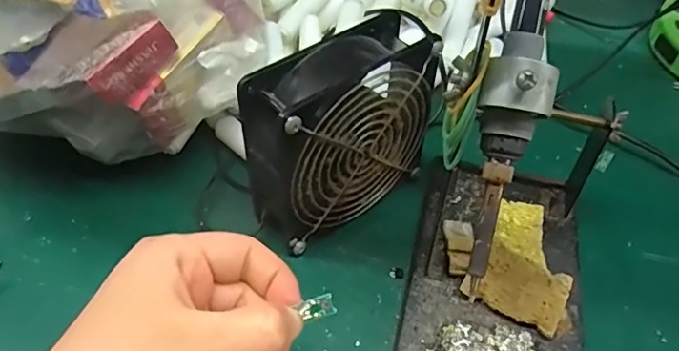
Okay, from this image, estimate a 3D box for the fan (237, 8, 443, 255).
[{"bbox_3d":[0.007,-0.026,0.332,0.132,0.118,0.046,-31,57,-26],"label":"fan"}]

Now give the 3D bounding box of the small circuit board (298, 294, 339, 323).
[{"bbox_3d":[-0.009,0.054,0.219,0.013,0.004,0.008,-21,89,-4],"label":"small circuit board"}]

